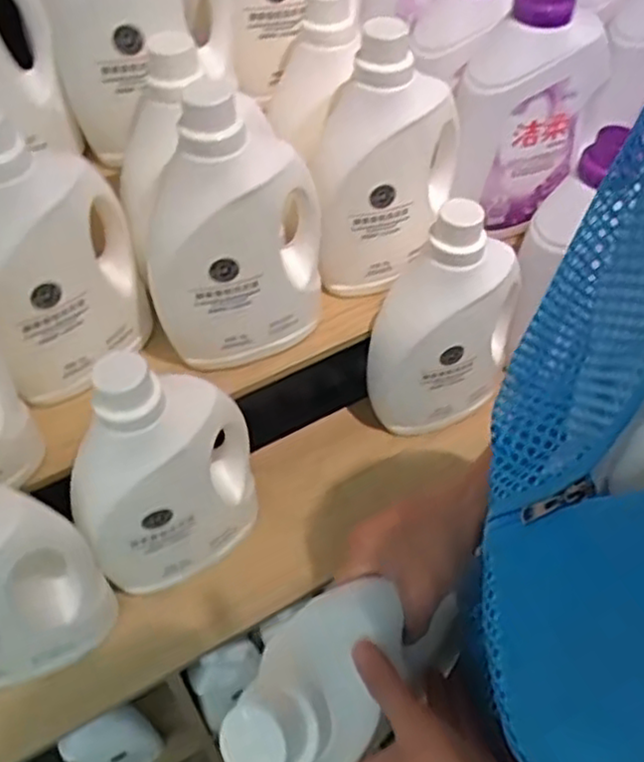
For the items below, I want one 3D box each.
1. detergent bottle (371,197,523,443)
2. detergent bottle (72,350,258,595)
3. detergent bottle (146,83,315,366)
[{"bbox_3d":[0.137,-0.069,0.842,0.177,0.288,0.101,-24,54,-19],"label":"detergent bottle"},{"bbox_3d":[-0.156,0.091,0.708,0.190,0.293,0.084,-23,54,-18],"label":"detergent bottle"},{"bbox_3d":[-0.089,-0.155,0.747,0.190,0.286,0.096,-20,53,-16],"label":"detergent bottle"}]

